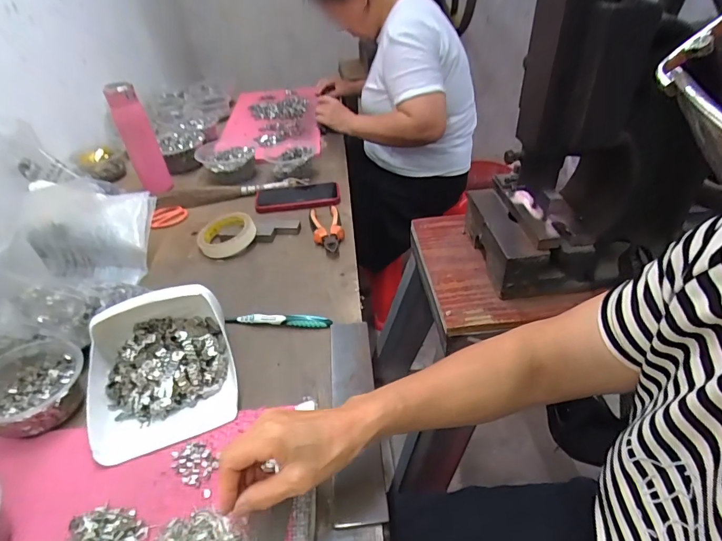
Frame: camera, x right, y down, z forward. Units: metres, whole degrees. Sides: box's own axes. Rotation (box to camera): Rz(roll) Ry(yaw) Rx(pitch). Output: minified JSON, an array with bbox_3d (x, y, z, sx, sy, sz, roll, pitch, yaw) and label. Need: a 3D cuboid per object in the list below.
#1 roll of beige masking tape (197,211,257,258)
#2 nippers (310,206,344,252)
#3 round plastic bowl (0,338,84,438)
[{"bbox_3d":[-0.234,-0.065,0.734,0.094,0.031,0.094,-2,38,2],"label":"roll of beige masking tape"},{"bbox_3d":[-0.060,-0.077,0.750,0.051,0.026,0.137,-9,39,-7],"label":"nippers"},{"bbox_3d":[-0.375,0.131,0.478,0.108,0.053,0.109,-3,38,2],"label":"round plastic bowl"}]

